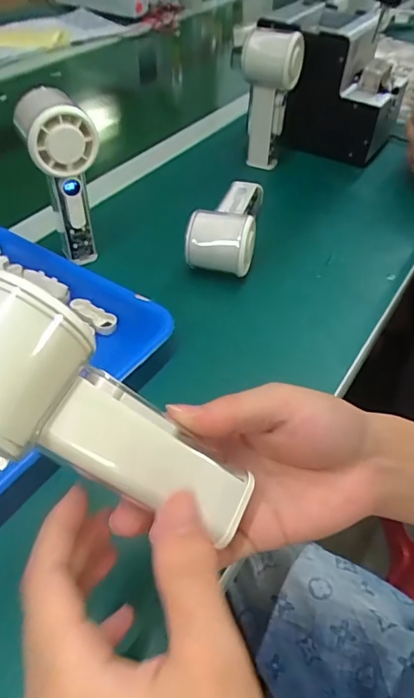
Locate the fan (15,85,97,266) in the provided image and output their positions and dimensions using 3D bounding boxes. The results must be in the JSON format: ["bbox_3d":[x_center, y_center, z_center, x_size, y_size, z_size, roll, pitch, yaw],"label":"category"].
[{"bbox_3d":[-0.128,-0.154,0.446,0.058,0.151,0.062,-16,50,-16],"label":"fan"}]

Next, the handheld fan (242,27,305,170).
[{"bbox_3d":[0.075,-0.305,0.600,0.069,0.152,0.059,7,47,4],"label":"handheld fan"}]

